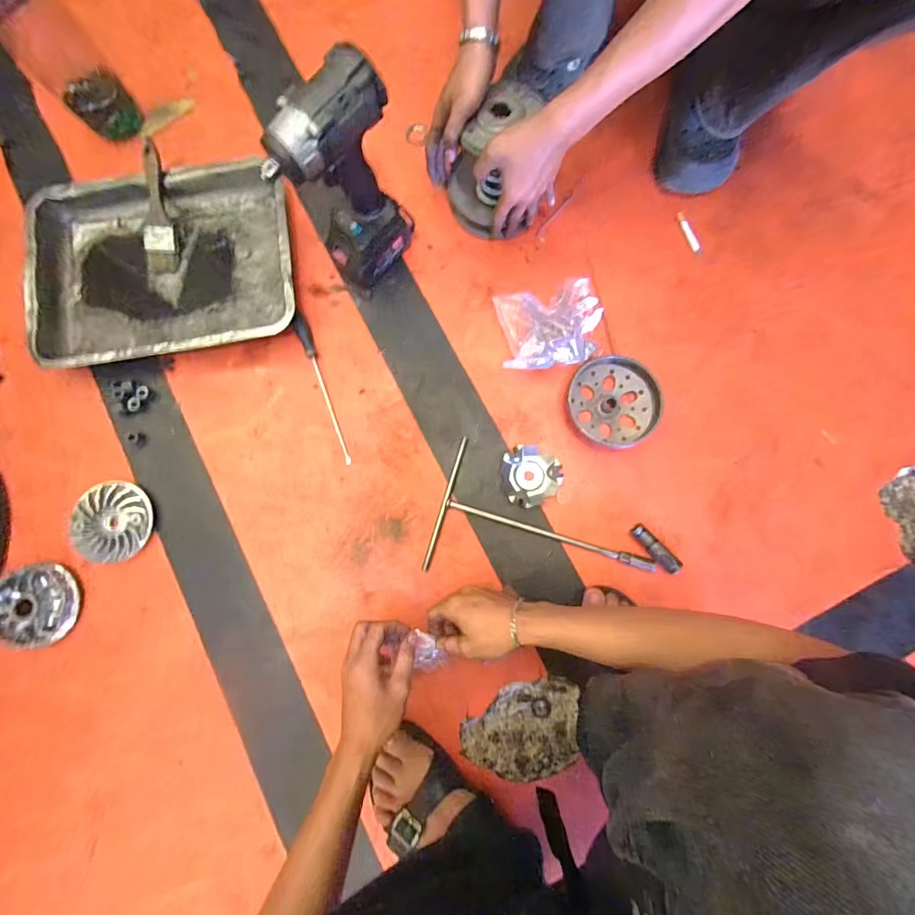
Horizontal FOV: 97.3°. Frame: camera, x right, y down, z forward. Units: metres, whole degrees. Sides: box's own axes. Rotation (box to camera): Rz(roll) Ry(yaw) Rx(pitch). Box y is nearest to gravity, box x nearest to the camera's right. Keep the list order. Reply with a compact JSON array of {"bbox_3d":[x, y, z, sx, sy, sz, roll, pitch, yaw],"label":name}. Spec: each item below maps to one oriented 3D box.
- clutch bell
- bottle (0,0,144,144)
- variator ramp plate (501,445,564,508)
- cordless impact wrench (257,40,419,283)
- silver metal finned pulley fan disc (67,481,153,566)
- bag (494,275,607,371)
[{"bbox_3d":[0.225,-0.079,0.577,0.126,0.052,0.119,1,81,0],"label":"clutch bell"},{"bbox_3d":[-0.588,-0.602,0.552,0.096,0.269,0.107,-37,83,-6],"label":"bottle"},{"bbox_3d":[0.105,0.024,0.580,0.084,0.011,0.083,0,81,0],"label":"variator ramp plate"},{"bbox_3d":[-0.137,-0.329,0.513,0.071,0.259,0.153,37,82,5],"label":"cordless impact wrench"},{"bbox_3d":[-0.487,0.091,0.571,0.102,0.020,0.110,0,81,0],"label":"silver metal finned pulley fan disc"},{"bbox_3d":[0.130,-0.187,0.579,0.133,0.084,0.123,-4,81,-1],"label":"bag"}]

